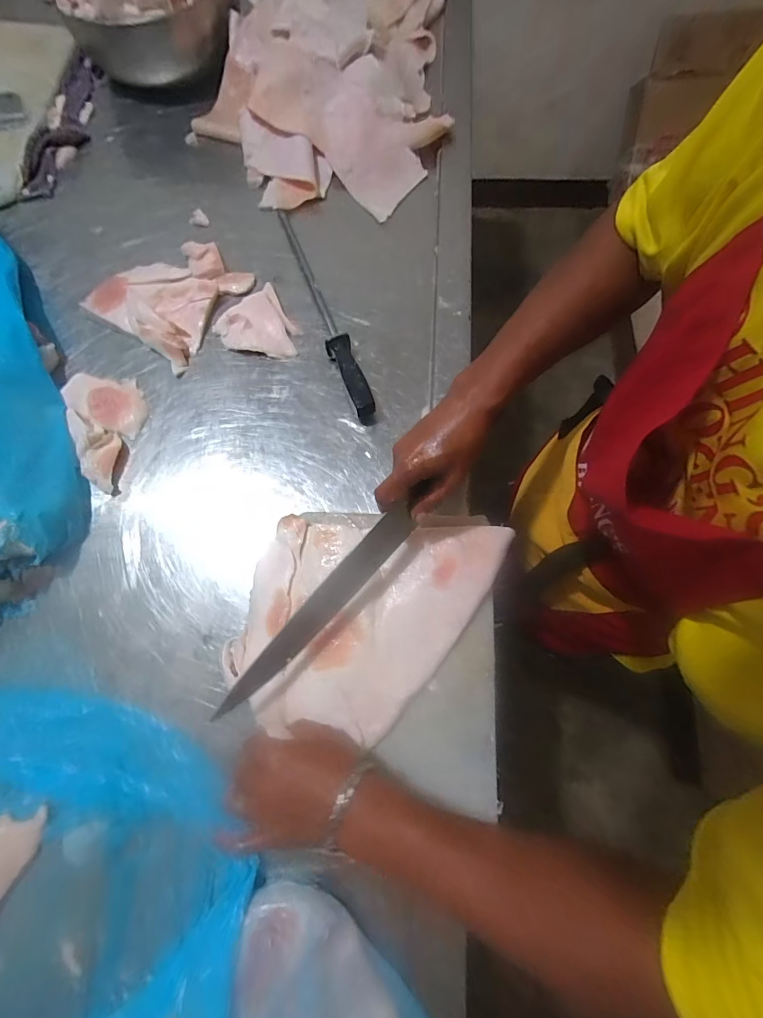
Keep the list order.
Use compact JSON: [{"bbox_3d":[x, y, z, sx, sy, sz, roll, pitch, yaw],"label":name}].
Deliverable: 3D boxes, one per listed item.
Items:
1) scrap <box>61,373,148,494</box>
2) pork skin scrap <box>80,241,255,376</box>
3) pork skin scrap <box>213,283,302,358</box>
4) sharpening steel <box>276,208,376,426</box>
[{"bbox_3d":[-0.365,-0.111,0.541,0.092,0.027,0.172,-18,74,-6],"label":"scrap"},{"bbox_3d":[-0.308,-0.321,0.606,0.181,0.027,0.188,35,76,9],"label":"pork skin scrap"},{"bbox_3d":[-0.175,-0.261,0.587,0.106,0.023,0.112,-37,77,-11],"label":"pork skin scrap"},{"bbox_3d":[-0.090,-0.295,0.593,0.031,0.037,0.394,-22,75,-7],"label":"sharpening steel"}]

